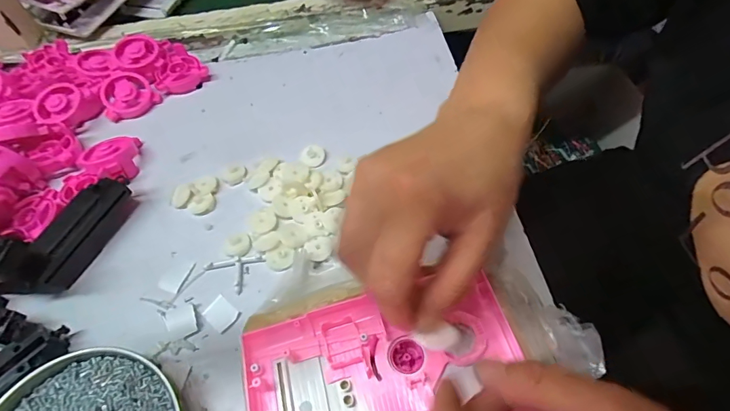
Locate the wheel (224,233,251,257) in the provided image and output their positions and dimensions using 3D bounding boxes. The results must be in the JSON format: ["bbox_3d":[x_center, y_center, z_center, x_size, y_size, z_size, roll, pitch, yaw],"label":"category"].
[{"bbox_3d":[-0.105,0.032,0.342,0.022,0.004,0.021,-1,57,1],"label":"wheel"}]

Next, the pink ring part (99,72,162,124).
[{"bbox_3d":[-0.248,-0.115,0.434,0.051,0.015,0.051,-33,86,-24],"label":"pink ring part"}]

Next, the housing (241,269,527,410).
[{"bbox_3d":[0.014,0.117,0.239,0.162,0.027,0.132,-13,58,-7],"label":"housing"}]

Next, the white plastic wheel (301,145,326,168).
[{"bbox_3d":[-0.047,-0.045,0.385,0.023,0.007,0.023,-1,57,1],"label":"white plastic wheel"}]

